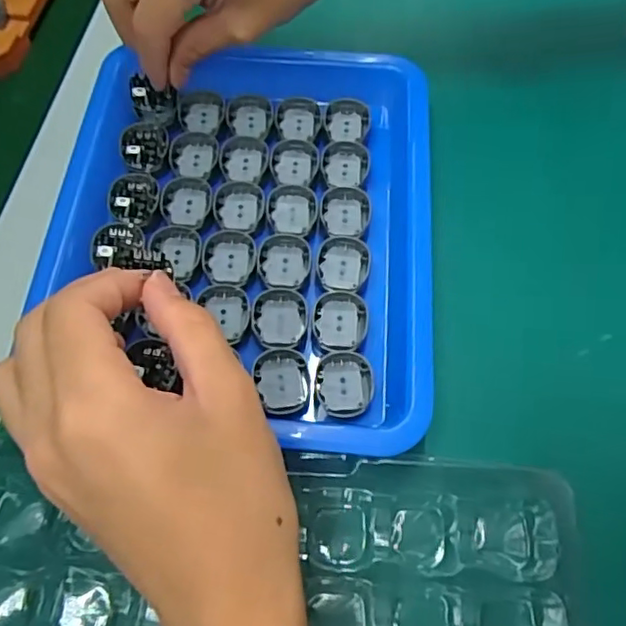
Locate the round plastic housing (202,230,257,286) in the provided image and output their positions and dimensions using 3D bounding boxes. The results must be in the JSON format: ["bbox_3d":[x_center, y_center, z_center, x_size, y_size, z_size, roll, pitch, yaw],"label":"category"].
[{"bbox_3d":[-0.040,-0.027,0.284,0.025,0.004,0.030,6,65,4],"label":"round plastic housing"}]

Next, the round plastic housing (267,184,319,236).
[{"bbox_3d":[-0.010,-0.052,0.297,0.025,0.006,0.029,-7,64,-2],"label":"round plastic housing"}]

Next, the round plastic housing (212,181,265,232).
[{"bbox_3d":[-0.037,-0.054,0.297,0.025,0.005,0.029,1,64,1],"label":"round plastic housing"}]

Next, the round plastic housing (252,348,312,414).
[{"bbox_3d":[-0.013,0.029,0.259,0.023,0.004,0.029,-11,65,-4],"label":"round plastic housing"}]

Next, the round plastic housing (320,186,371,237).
[{"bbox_3d":[0.016,-0.051,0.297,0.025,0.008,0.028,3,64,2],"label":"round plastic housing"}]

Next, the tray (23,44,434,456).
[{"bbox_3d":[-0.034,-0.042,0.289,0.182,0.026,0.208,3,64,2],"label":"tray"}]

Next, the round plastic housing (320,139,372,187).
[{"bbox_3d":[0.017,-0.078,0.308,0.025,0.006,0.024,0,64,1],"label":"round plastic housing"}]

